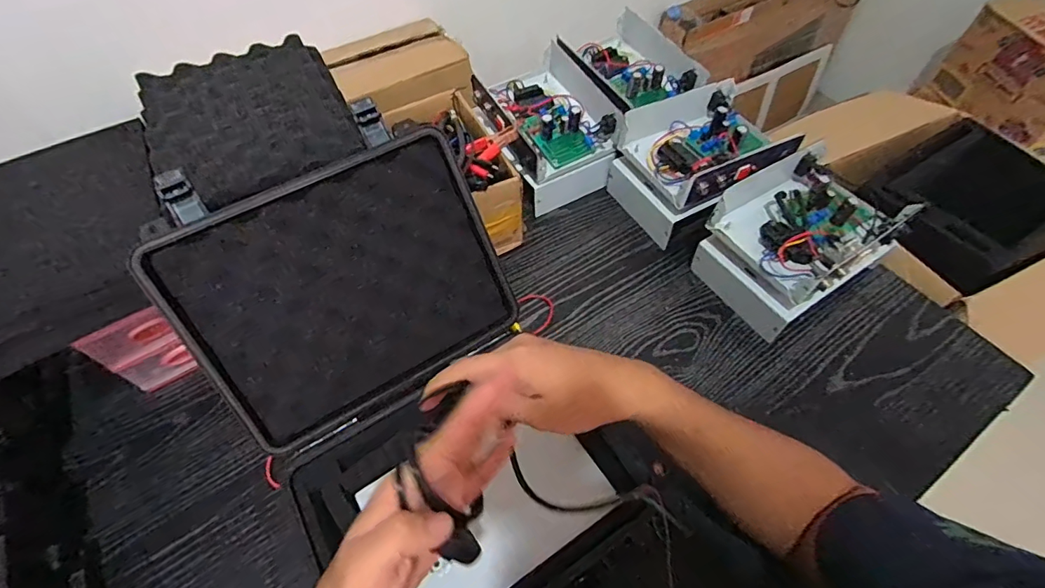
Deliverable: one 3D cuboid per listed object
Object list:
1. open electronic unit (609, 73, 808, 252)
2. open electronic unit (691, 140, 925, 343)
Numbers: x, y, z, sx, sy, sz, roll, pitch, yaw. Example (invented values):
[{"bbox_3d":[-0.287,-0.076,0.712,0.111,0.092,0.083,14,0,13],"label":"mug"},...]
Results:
[{"bbox_3d":[0.253,-0.189,0.704,0.208,0.108,0.166,-29,60,-17],"label":"open electronic unit"},{"bbox_3d":[0.346,-0.075,0.635,0.214,0.112,0.175,-31,60,-18],"label":"open electronic unit"}]

